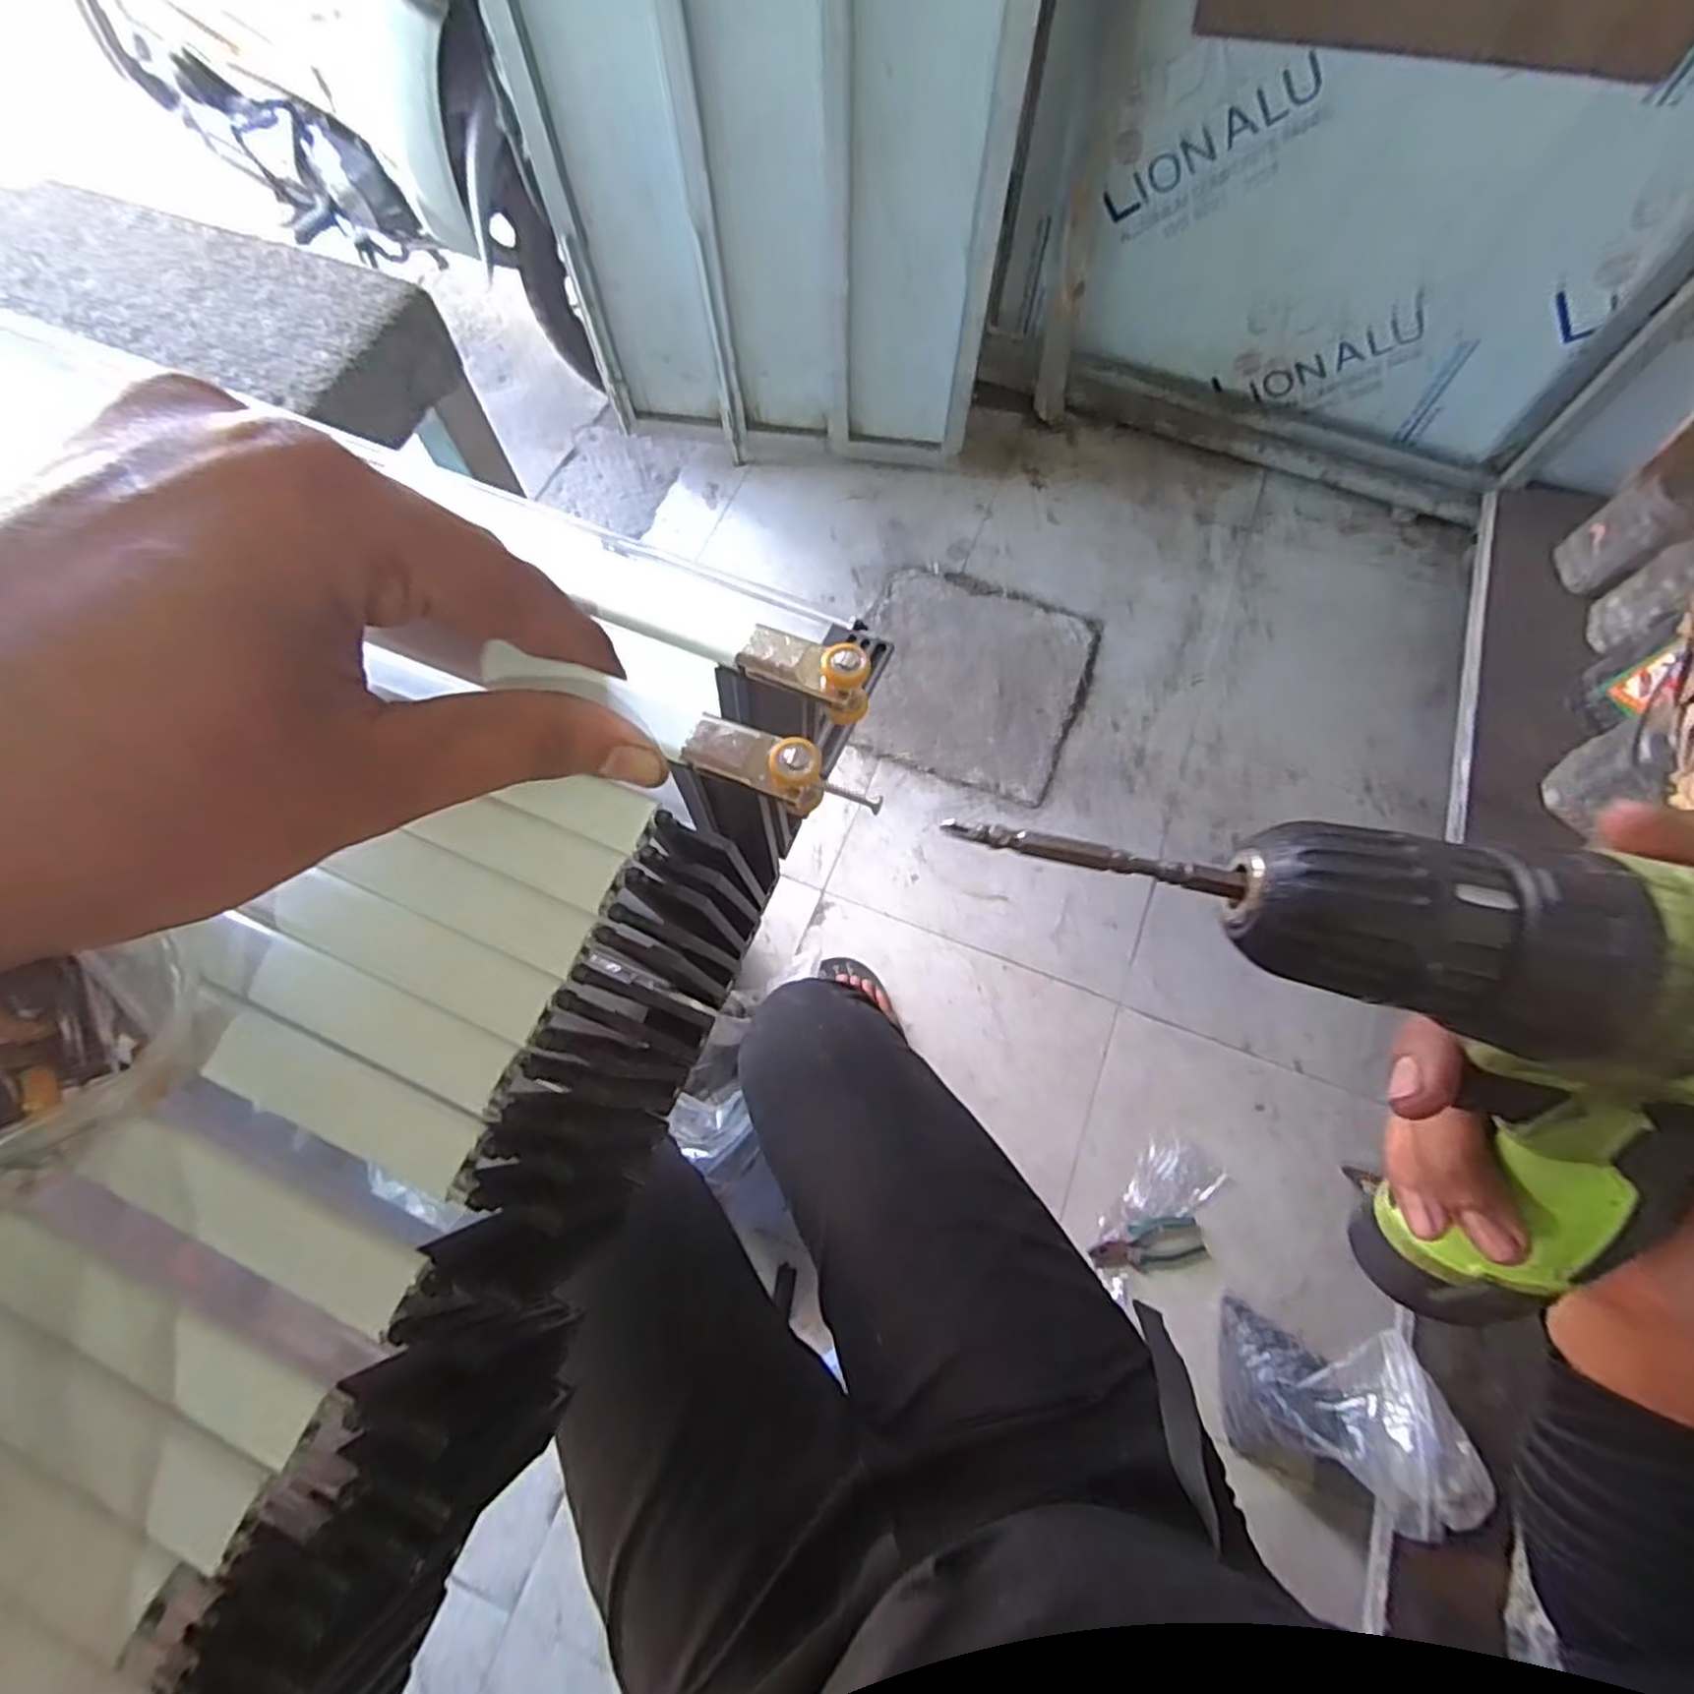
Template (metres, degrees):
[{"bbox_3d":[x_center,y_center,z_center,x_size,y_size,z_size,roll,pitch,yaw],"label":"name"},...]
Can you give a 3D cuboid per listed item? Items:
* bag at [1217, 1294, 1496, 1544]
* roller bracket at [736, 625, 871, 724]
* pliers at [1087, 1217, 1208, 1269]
[{"bbox_3d":[0.565,0.651,0.891,0.162,0.232,0.169,12,69,5],"label":"bag"},{"bbox_3d":[-0.011,-0.047,0.202,0.036,0.013,0.016,18,70,7],"label":"roller bracket"},{"bbox_3d":[0.413,0.548,1.052,0.153,0.012,0.061,-6,69,-3],"label":"pliers"}]

